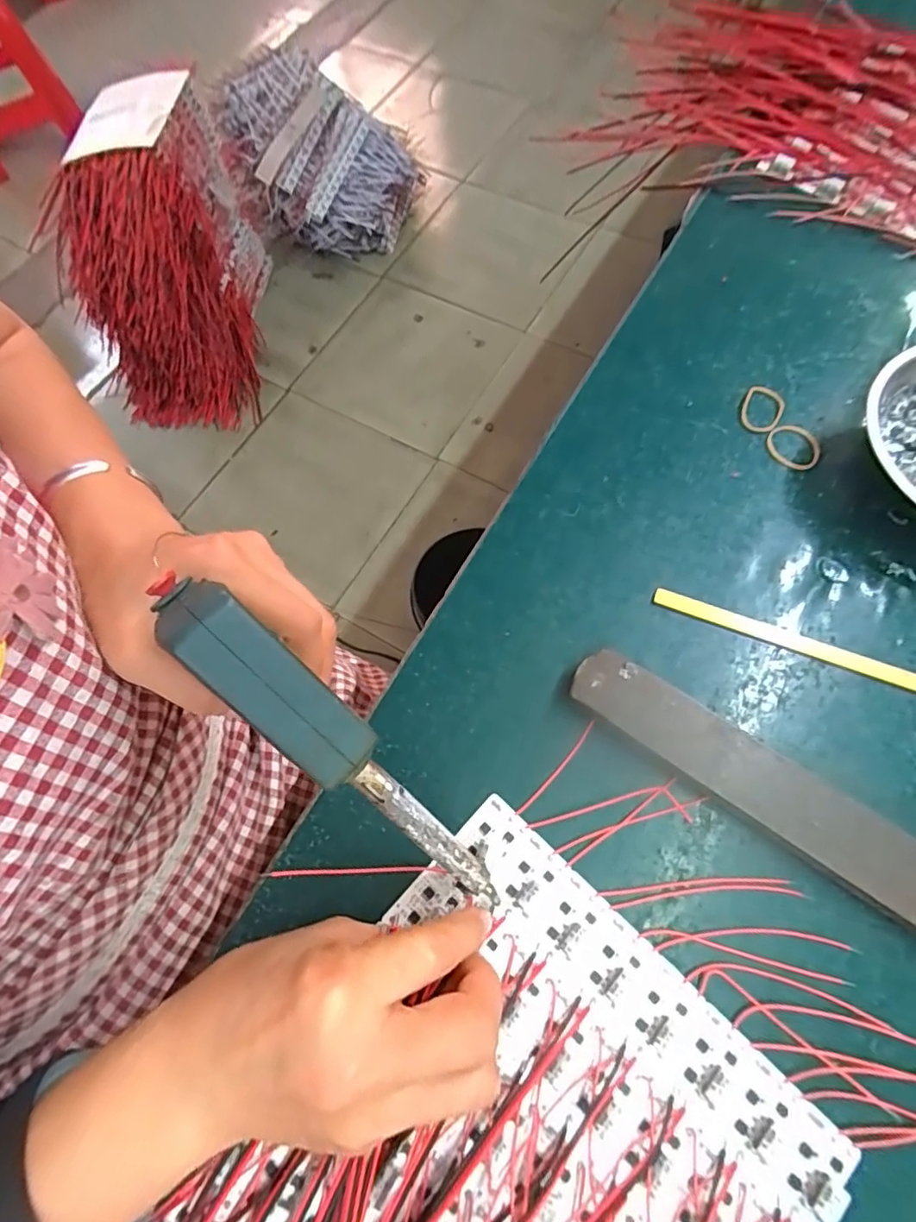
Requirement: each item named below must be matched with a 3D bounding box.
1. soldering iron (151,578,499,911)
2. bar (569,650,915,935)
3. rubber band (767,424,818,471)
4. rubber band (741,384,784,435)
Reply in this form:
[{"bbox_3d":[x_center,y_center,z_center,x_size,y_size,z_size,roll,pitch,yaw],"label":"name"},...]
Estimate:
[{"bbox_3d":[-0.043,0.057,0.222,0.026,0.031,0.173,-45,112,-13],"label":"soldering iron"},{"bbox_3d":[0.145,0.085,0.274,0.196,0.018,0.037,33,74,13],"label":"bar"},{"bbox_3d":[0.204,-0.100,0.346,0.029,0.004,0.029,-1,70,2],"label":"rubber band"},{"bbox_3d":[0.190,-0.126,0.354,0.024,0.004,0.032,26,73,11],"label":"rubber band"}]

